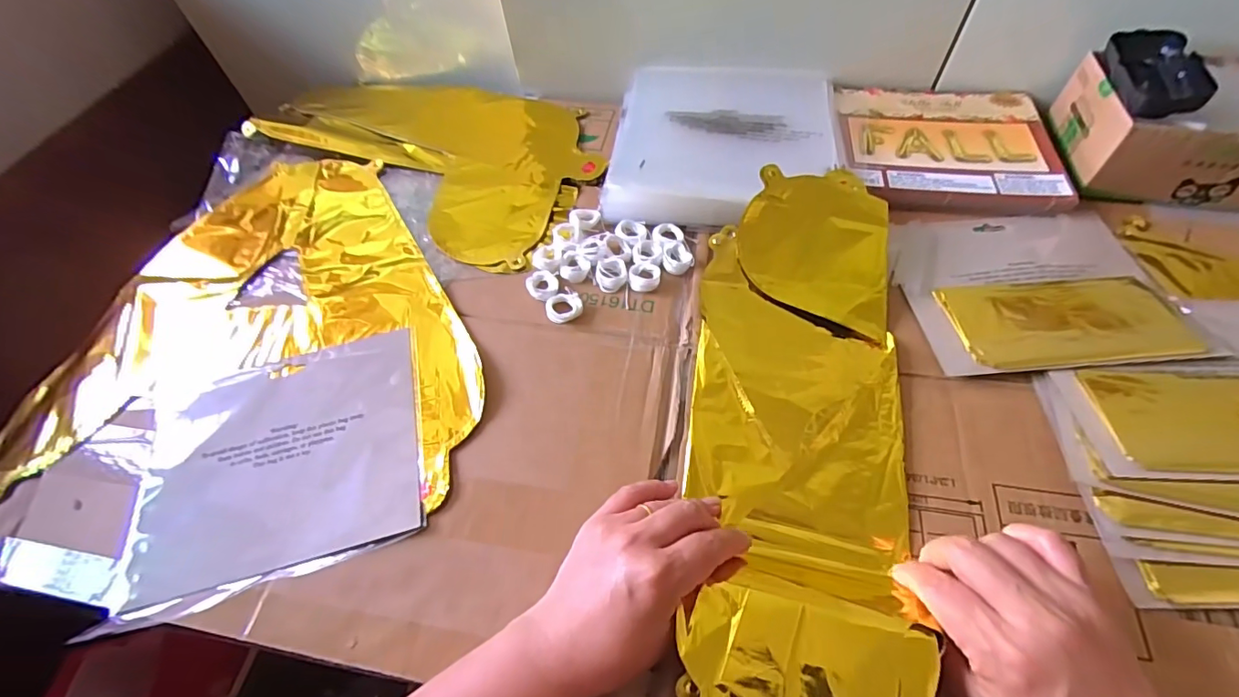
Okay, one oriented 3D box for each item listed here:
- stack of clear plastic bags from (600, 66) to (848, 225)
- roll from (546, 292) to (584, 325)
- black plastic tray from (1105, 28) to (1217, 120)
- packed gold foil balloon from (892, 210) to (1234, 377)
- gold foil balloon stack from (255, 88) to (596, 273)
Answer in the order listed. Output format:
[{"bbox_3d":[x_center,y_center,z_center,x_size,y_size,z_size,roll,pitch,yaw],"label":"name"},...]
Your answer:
[{"bbox_3d":[0.105,-0.214,0.518,0.214,0.029,0.238,5,59,8],"label":"stack of clear plastic bags"},{"bbox_3d":[-0.045,-0.034,0.431,0.029,0.006,0.028,-8,58,0],"label":"roll"},{"bbox_3d":[0.447,-0.232,0.438,0.052,0.029,0.115,10,58,11],"label":"black plastic tray"},{"bbox_3d":[0.323,-0.056,0.409,0.191,0.010,0.162,-6,58,1],"label":"packed gold foil balloon"},{"bbox_3d":[-0.208,-0.231,0.581,0.402,0.027,0.227,27,64,20],"label":"gold foil balloon stack"}]

